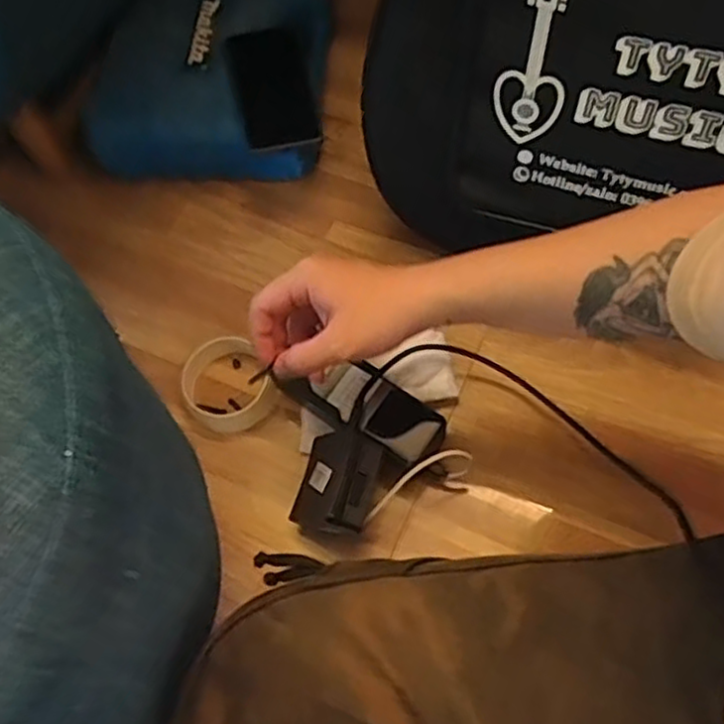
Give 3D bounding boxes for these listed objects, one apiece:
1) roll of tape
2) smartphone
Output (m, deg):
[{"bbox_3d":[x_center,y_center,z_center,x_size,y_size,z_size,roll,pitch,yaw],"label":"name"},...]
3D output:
[{"bbox_3d":[-0.125,0.021,0.664,0.076,0.029,0.080,-2,64,4],"label":"roll of tape"},{"bbox_3d":[-0.089,-0.274,0.727,0.075,0.013,0.147,-14,77,-8],"label":"smartphone"}]

